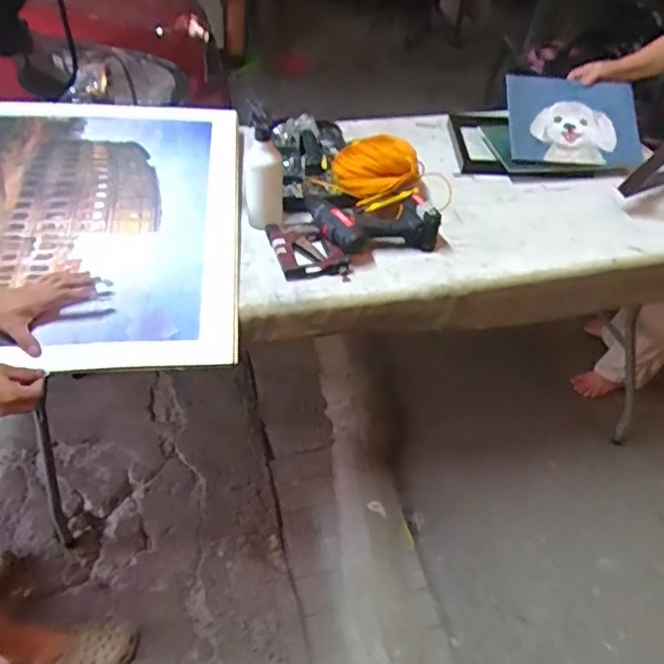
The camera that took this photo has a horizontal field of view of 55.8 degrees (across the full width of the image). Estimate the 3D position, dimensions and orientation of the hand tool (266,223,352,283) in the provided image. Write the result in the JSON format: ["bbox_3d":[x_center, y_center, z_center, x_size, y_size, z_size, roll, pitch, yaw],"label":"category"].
[{"bbox_3d":[-0.045,-0.157,1.186,0.130,0.039,0.172,-7,43,-13],"label":"hand tool"}]

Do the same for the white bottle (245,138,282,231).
[{"bbox_3d":[-0.132,-0.289,1.203,0.067,0.167,0.052,0,42,-6],"label":"white bottle"}]

